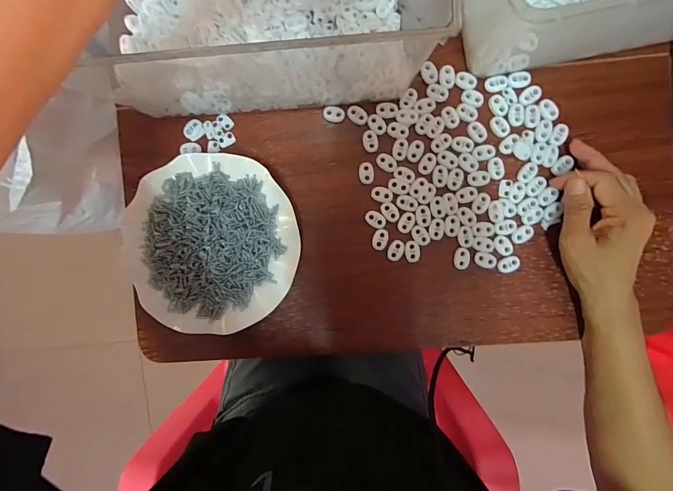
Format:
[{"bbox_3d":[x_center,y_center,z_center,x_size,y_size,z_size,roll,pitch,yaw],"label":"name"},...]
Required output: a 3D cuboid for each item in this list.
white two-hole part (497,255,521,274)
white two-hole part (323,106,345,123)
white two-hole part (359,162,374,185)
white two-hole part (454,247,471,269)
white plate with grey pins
[{"bbox_3d":[0.181,0.019,0.349,0.022,0.008,0.015,-25,95,2],"label":"white two-hole part"},{"bbox_3d":[-0.002,-0.139,0.351,0.022,0.004,0.016,5,95,0],"label":"white two-hole part"},{"bbox_3d":[0.032,-0.077,0.352,0.015,0.004,0.023,-5,95,1],"label":"white two-hole part"},{"bbox_3d":[0.133,0.014,0.352,0.015,0.004,0.023,3,95,0],"label":"white two-hole part"},{"bbox_3d":[-0.130,-0.001,0.351,0.178,0.020,0.181,0,95,0],"label":"white plate with grey pins"}]

